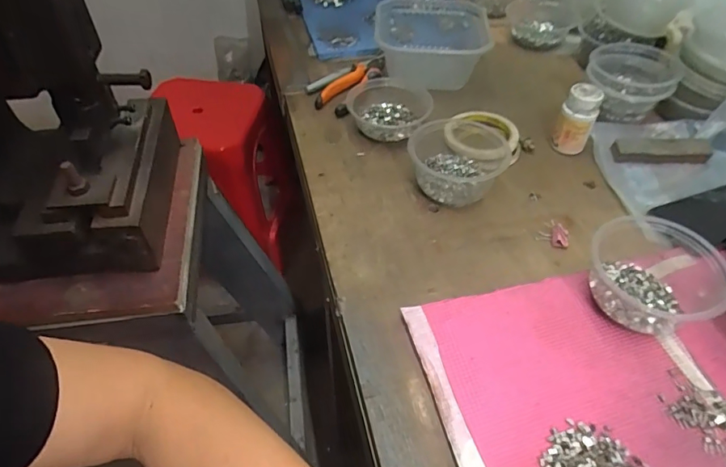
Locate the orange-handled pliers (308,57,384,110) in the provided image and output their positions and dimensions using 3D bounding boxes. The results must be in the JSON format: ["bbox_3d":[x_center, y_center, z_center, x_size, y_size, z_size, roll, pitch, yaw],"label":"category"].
[{"bbox_3d":[-0.024,-0.239,0.744,0.137,0.027,0.054,-26,52,-19],"label":"orange-handled pliers"}]

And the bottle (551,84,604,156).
[{"bbox_3d":[0.275,-0.145,0.626,0.044,0.083,0.038,21,50,18],"label":"bottle"}]

